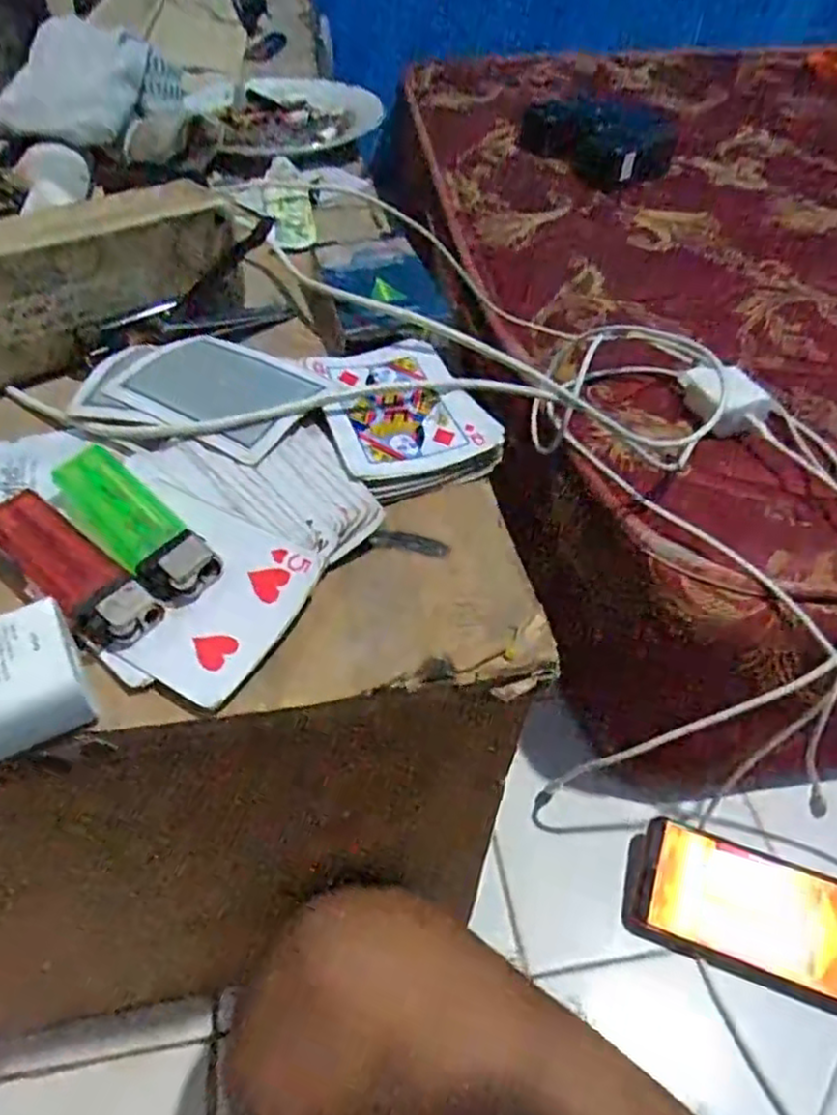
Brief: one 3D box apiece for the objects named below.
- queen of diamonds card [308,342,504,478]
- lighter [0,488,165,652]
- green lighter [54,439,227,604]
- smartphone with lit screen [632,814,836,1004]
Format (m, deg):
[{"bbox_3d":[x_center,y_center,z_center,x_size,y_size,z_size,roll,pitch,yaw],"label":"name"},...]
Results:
[{"bbox_3d":[-0.009,-0.067,0.302,0.062,0.006,0.088,-14,50,-15],"label":"queen of diamonds card"},{"bbox_3d":[-0.119,0.003,0.237,0.078,0.014,0.023,34,55,25],"label":"lighter"},{"bbox_3d":[-0.103,-0.012,0.248,0.081,0.011,0.026,37,56,27],"label":"green lighter"},{"bbox_3d":[0.235,0.242,0.479,0.159,0.016,0.074,18,66,13],"label":"smartphone with lit screen"}]

